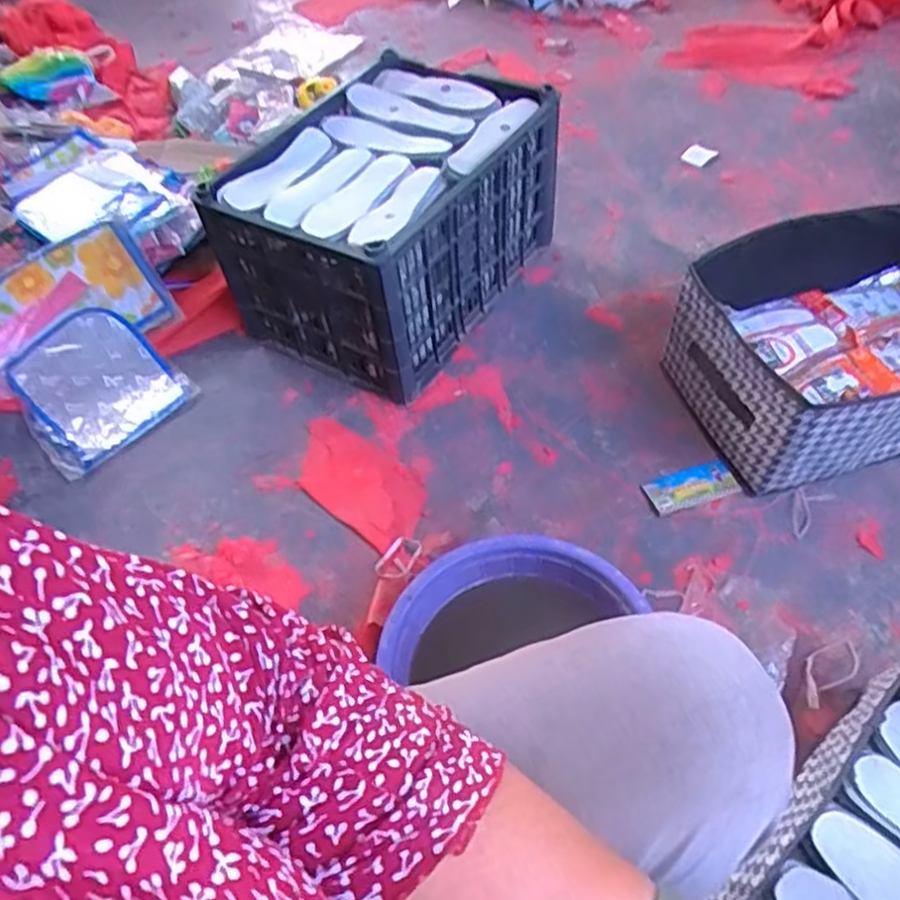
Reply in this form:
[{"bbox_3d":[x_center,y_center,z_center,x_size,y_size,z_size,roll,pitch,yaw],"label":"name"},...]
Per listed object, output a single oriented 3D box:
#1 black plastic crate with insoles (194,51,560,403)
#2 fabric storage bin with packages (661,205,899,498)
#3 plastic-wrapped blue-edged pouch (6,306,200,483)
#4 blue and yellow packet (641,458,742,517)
[{"bbox_3d":[-0.095,-0.377,1.181,0.357,0.301,0.466,26,59,23],"label":"black plastic crate with insoles"},{"bbox_3d":[0.569,-0.154,1.006,0.447,0.185,0.326,-17,53,-8],"label":"fabric storage bin with packages"},{"bbox_3d":[-0.582,-0.099,1.178,0.231,0.034,0.269,-42,73,-12],"label":"plastic-wrapped blue-edged pouch"},{"bbox_3d":[0.330,0.050,0.979,0.122,0.004,0.059,-16,52,-8],"label":"blue and yellow packet"}]

